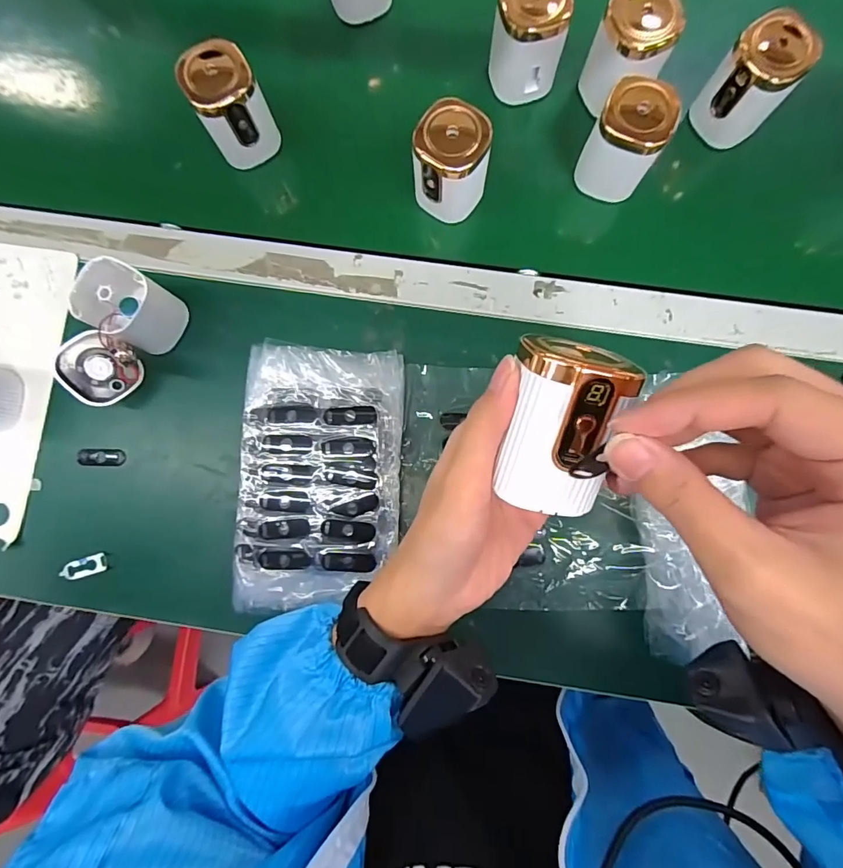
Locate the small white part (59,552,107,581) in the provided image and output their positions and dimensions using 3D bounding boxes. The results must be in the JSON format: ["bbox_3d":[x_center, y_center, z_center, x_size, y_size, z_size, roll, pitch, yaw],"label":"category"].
[{"bbox_3d":[-0.283,0.112,0.389,0.036,0.007,0.015,-20,85,-14],"label":"small white part"}]

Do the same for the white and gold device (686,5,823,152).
[{"bbox_3d":[0.268,-0.285,0.377,0.055,0.073,0.048,44,88,5],"label":"white and gold device"}]

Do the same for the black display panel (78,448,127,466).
[{"bbox_3d":[-0.278,0.021,0.406,0.040,0.008,0.015,3,86,3],"label":"black display panel"}]

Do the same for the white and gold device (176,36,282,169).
[{"bbox_3d":[-0.160,-0.274,0.386,0.053,0.071,0.061,-32,85,-3],"label":"white and gold device"}]

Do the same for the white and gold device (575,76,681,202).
[{"bbox_3d":[0.163,-0.237,0.376,0.054,0.074,0.052,15,86,4],"label":"white and gold device"}]

